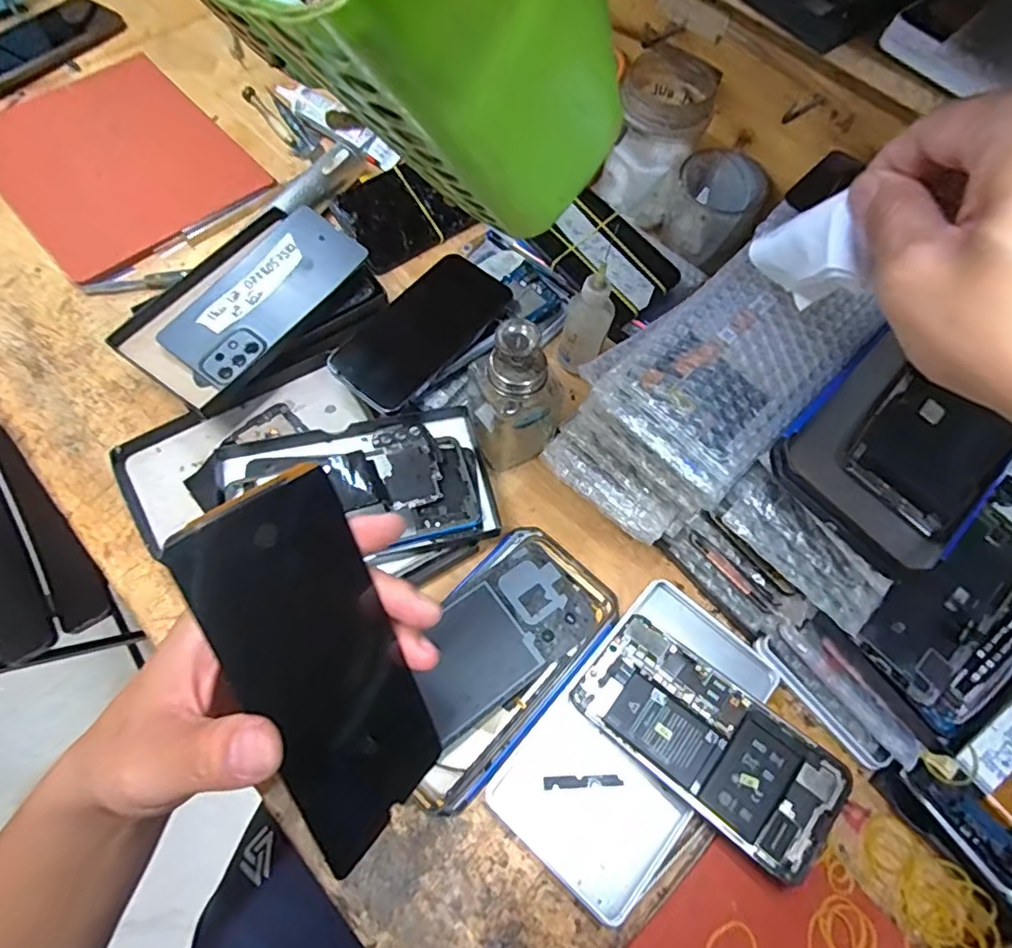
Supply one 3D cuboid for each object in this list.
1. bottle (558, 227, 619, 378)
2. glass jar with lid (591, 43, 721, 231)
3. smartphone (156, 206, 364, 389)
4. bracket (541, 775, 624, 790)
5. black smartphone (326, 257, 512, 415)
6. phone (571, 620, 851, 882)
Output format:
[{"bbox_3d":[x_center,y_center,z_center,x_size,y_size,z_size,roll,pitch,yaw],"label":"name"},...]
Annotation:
[{"bbox_3d":[0.062,-0.117,0.441,0.033,0.121,0.037,17,66,5],"label":"bottle"},{"bbox_3d":[0.129,-0.286,0.513,0.074,0.108,0.069,24,67,8],"label":"glass jar with lid"},{"bbox_3d":[-0.187,-0.142,0.462,0.075,0.008,0.160,36,73,6],"label":"smartphone"},{"bbox_3d":[0.048,0.190,0.365,0.049,0.004,0.007,-1,68,-2],"label":"bracket"},{"bbox_3d":[-0.068,-0.115,0.468,0.081,0.009,0.140,40,80,19],"label":"black smartphone"},{"bbox_3d":[0.124,0.162,0.367,0.155,0.005,0.076,35,69,23],"label":"phone"}]

